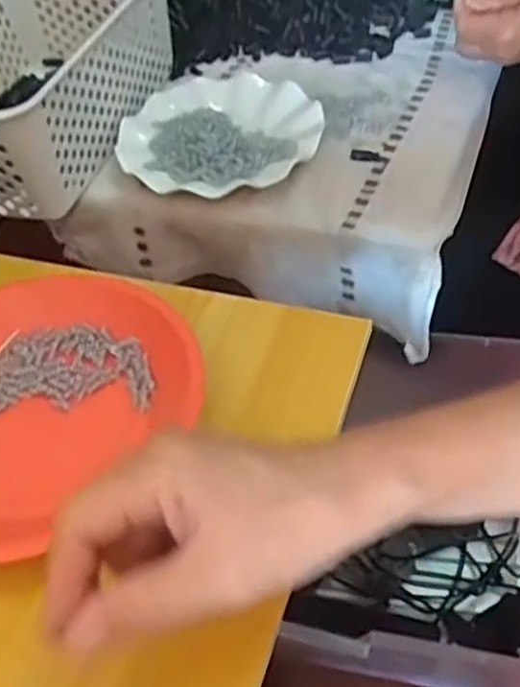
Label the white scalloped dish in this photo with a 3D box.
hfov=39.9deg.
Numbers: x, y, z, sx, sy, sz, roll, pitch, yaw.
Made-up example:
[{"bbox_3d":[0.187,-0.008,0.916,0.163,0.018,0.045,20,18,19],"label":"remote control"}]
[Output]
[{"bbox_3d":[-0.036,-0.199,0.662,0.182,0.026,0.195,-4,47,4],"label":"white scalloped dish"}]

